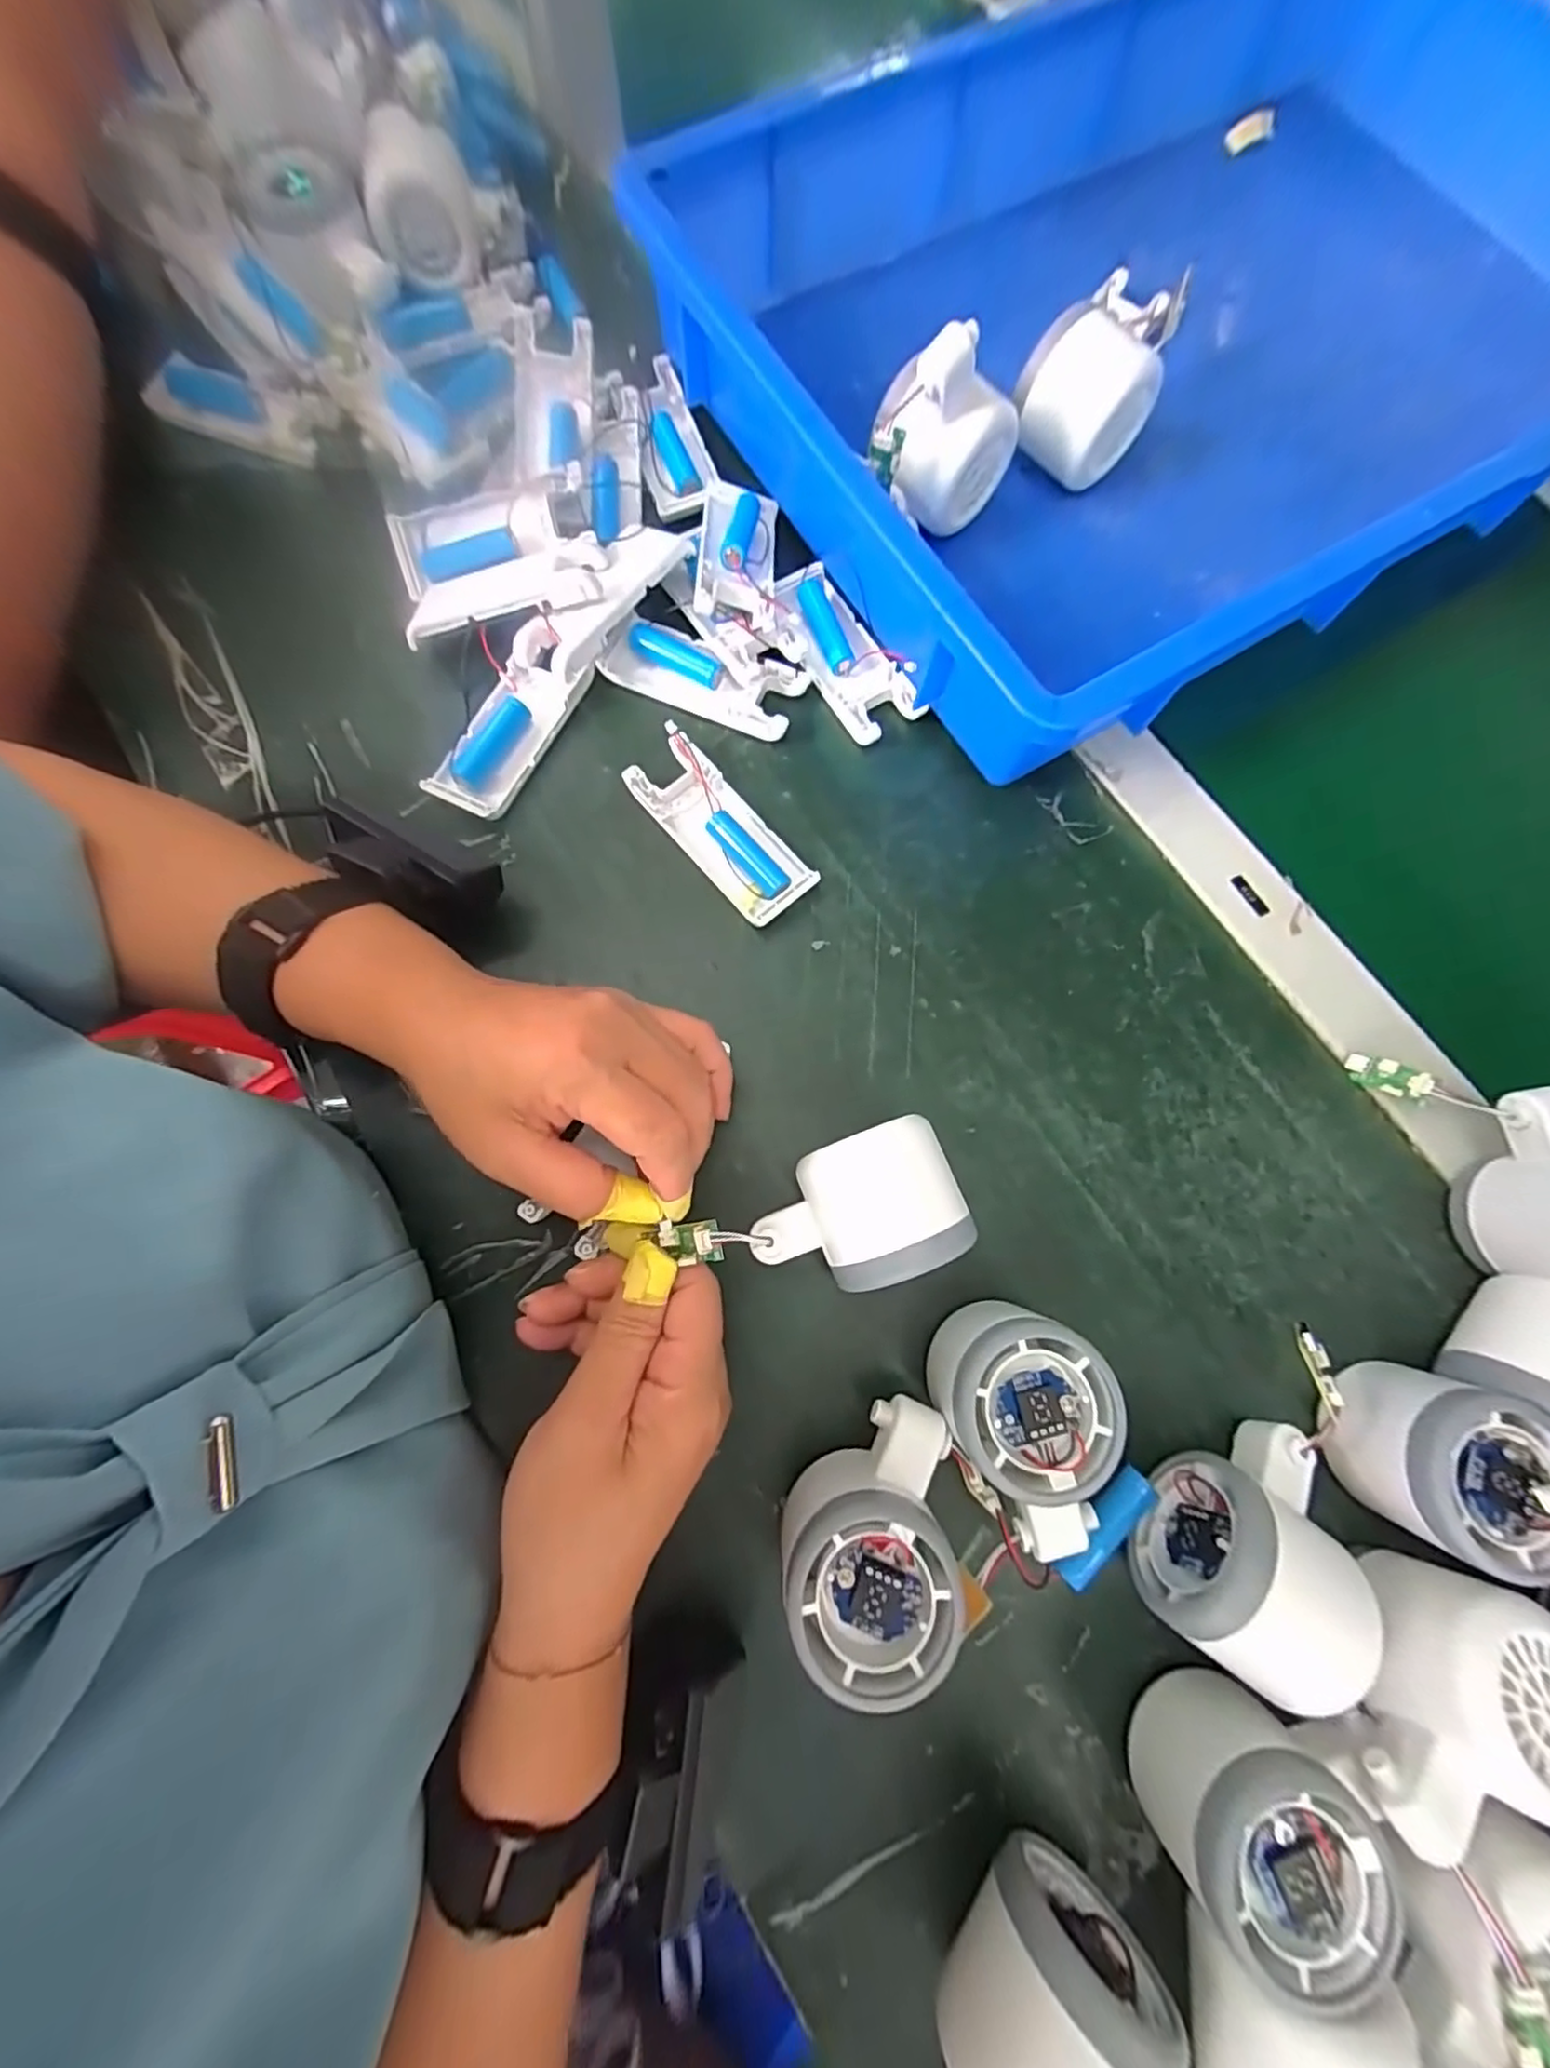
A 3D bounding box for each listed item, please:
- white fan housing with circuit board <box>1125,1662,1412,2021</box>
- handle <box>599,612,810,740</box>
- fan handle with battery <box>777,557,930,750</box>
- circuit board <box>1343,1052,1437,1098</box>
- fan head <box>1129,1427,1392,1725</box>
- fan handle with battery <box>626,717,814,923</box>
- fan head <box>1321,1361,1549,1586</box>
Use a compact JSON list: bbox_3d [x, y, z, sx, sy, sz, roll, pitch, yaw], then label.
[{"bbox_3d":[0.161,0.265,0.224,0.056,0.054,0.055,0,78,0],"label":"white fan housing with circuit board"},{"bbox_3d":[-0.037,-0.186,0.338,0.100,0.017,0.037,21,79,4],"label":"handle"},{"bbox_3d":[0.034,-0.198,0.344,0.042,0.018,0.100,-34,80,-7],"label":"fan handle with battery"},{"bbox_3d":[0.282,0.020,0.301,0.031,0.004,0.016,18,110,43],"label":"circuit board"},{"bbox_3d":[0.177,0.188,0.242,0.053,0.053,0.079,37,80,7],"label":"fan head"},{"bbox_3d":[-0.027,-0.100,0.322,0.039,0.016,0.103,-42,81,-8],"label":"fan handle with battery"},{"bbox_3d":[0.250,0.160,0.250,0.056,0.053,0.057,0,78,0],"label":"fan head"}]

